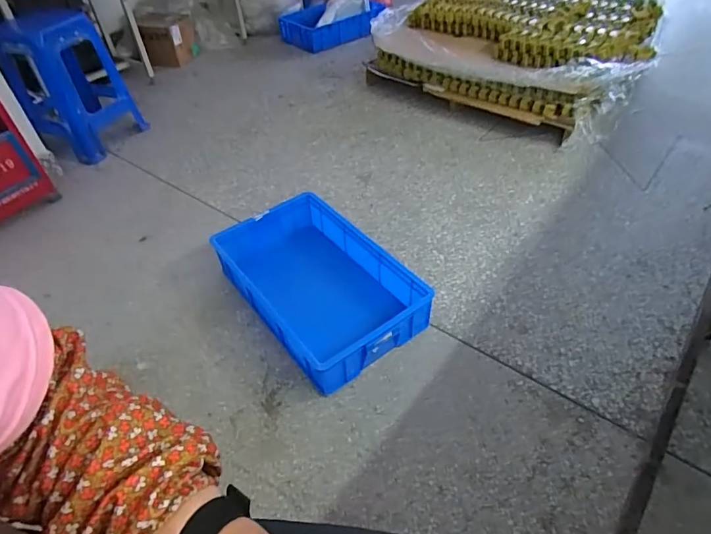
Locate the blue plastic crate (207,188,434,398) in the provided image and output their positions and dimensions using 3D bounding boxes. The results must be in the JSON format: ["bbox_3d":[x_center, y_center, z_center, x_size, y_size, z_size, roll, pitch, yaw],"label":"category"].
[{"bbox_3d":[-0.125,0.040,1.425,0.408,0.160,0.668,-31,50,-25],"label":"blue plastic crate"}]

